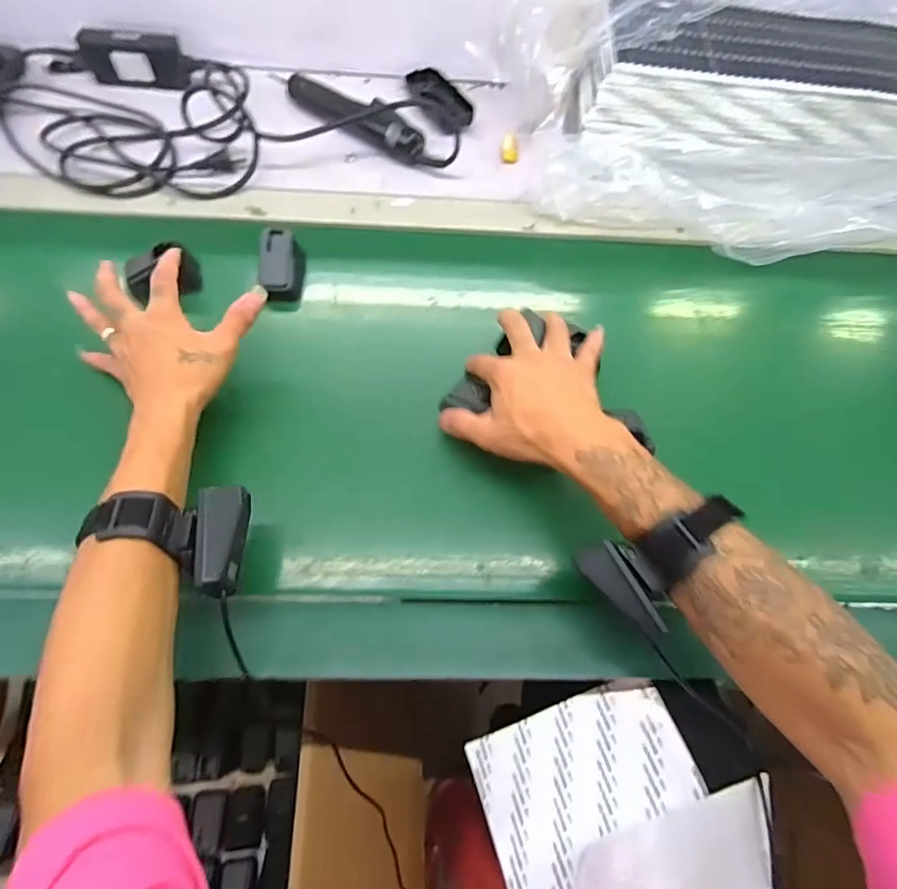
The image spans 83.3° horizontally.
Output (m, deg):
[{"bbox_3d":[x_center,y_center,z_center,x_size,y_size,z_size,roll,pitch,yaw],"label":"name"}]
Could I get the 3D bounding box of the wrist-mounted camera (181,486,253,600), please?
[{"bbox_3d":[-0.153,0.063,0.337,0.028,0.027,0.072,0,66,-4],"label":"wrist-mounted camera"}]

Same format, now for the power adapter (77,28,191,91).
[{"bbox_3d":[-0.381,-0.468,0.612,0.115,0.052,0.033,-3,64,-5],"label":"power adapter"}]

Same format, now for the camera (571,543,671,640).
[{"bbox_3d":[0.126,0.095,0.350,0.070,0.035,0.021,48,32,20],"label":"camera"}]

